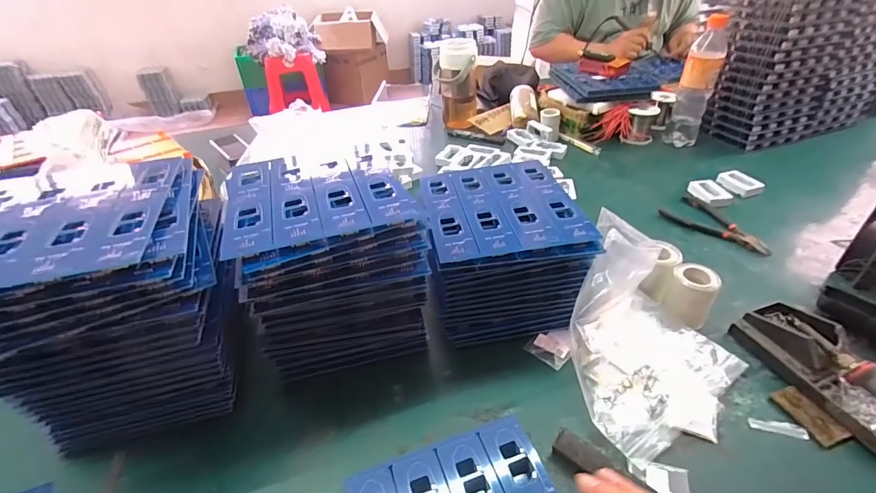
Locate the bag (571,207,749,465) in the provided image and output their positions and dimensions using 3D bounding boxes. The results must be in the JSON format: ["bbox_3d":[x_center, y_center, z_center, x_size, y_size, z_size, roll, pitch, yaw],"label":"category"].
[{"bbox_3d":[0.208,0.083,0.430,0.181,0.120,0.204,26,46,33],"label":"bag"}]

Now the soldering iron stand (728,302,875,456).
[{"bbox_3d":[0.385,0.116,0.421,0.064,0.043,0.160,-12,39,-12],"label":"soldering iron stand"}]

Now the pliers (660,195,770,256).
[{"bbox_3d":[0.419,-0.032,0.653,0.070,0.017,0.159,-13,39,-13],"label":"pliers"}]

